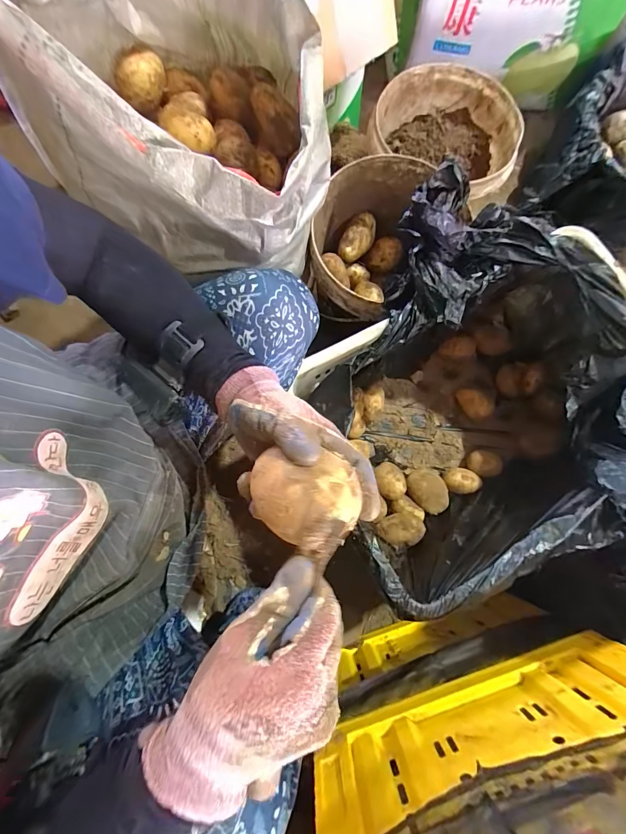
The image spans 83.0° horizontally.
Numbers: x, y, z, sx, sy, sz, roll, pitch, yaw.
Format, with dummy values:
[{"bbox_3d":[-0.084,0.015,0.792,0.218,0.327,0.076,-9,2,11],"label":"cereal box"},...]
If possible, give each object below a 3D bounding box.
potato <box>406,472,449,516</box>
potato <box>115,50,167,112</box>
[{"bbox_3d":[0.224,0.144,0.699,0.086,0.051,0.064,40,81,7],"label":"potato"},{"bbox_3d":[-0.202,-0.396,0.418,0.055,0.032,0.047,-19,80,-5],"label":"potato"}]

